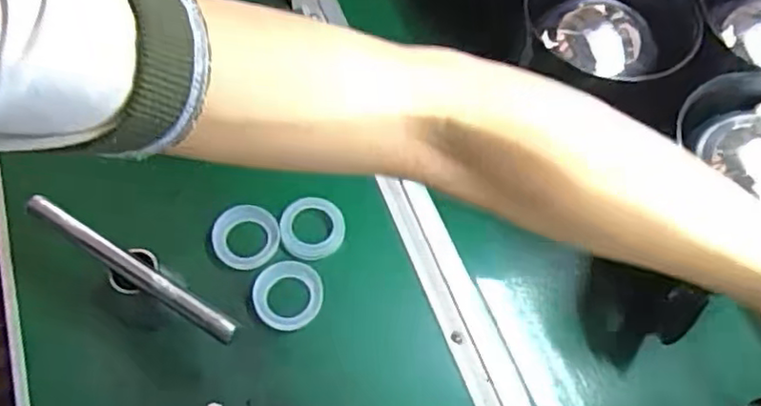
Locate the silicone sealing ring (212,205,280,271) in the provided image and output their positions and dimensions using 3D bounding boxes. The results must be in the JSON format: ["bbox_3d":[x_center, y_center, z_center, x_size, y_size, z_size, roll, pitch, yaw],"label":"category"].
[{"bbox_3d":[-0.118,0.030,0.571,0.055,0.013,0.057,2,60,-3],"label":"silicone sealing ring"}]

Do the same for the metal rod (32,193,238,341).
[{"bbox_3d":[-0.192,0.049,0.495,0.195,0.010,0.016,30,63,13],"label":"metal rod"}]

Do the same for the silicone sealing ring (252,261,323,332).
[{"bbox_3d":[-0.078,0.078,0.549,0.057,0.011,0.057,2,60,-3],"label":"silicone sealing ring"}]

